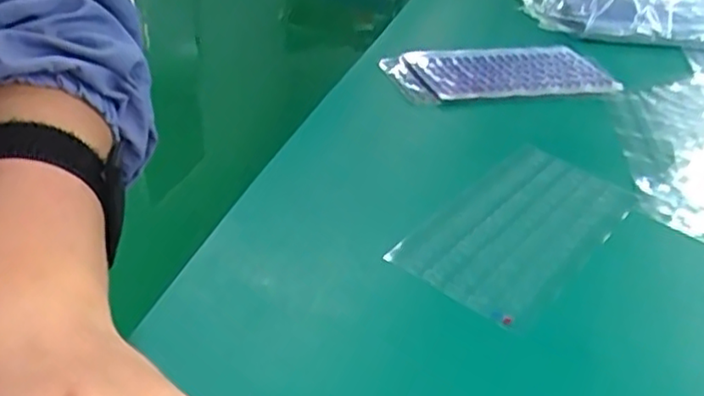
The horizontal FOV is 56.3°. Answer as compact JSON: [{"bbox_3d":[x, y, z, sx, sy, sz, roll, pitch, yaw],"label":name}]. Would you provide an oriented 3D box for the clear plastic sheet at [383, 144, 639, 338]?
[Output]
[{"bbox_3d":[0.077,0.010,0.302,0.068,0.006,0.128,29,42,29],"label":"clear plastic sheet"}]

